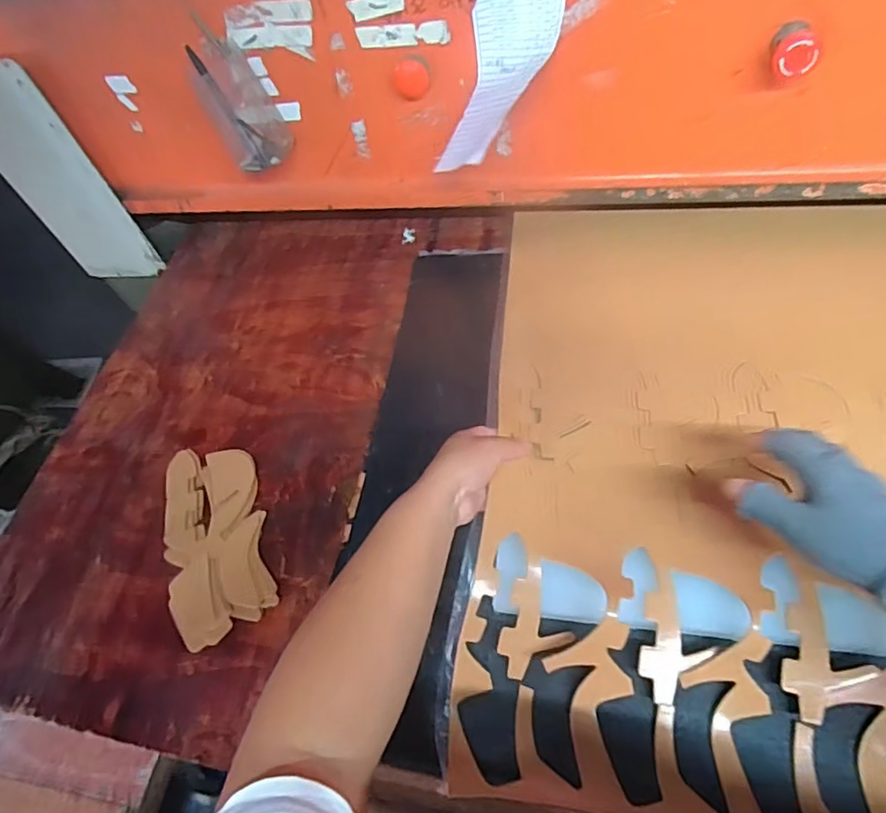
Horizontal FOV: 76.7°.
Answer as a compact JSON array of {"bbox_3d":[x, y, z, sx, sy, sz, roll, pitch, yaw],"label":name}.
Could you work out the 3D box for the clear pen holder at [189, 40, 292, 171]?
[{"bbox_3d":[-0.224,-0.336,0.633,0.065,0.116,0.062,13,49,18],"label":"clear pen holder"}]

